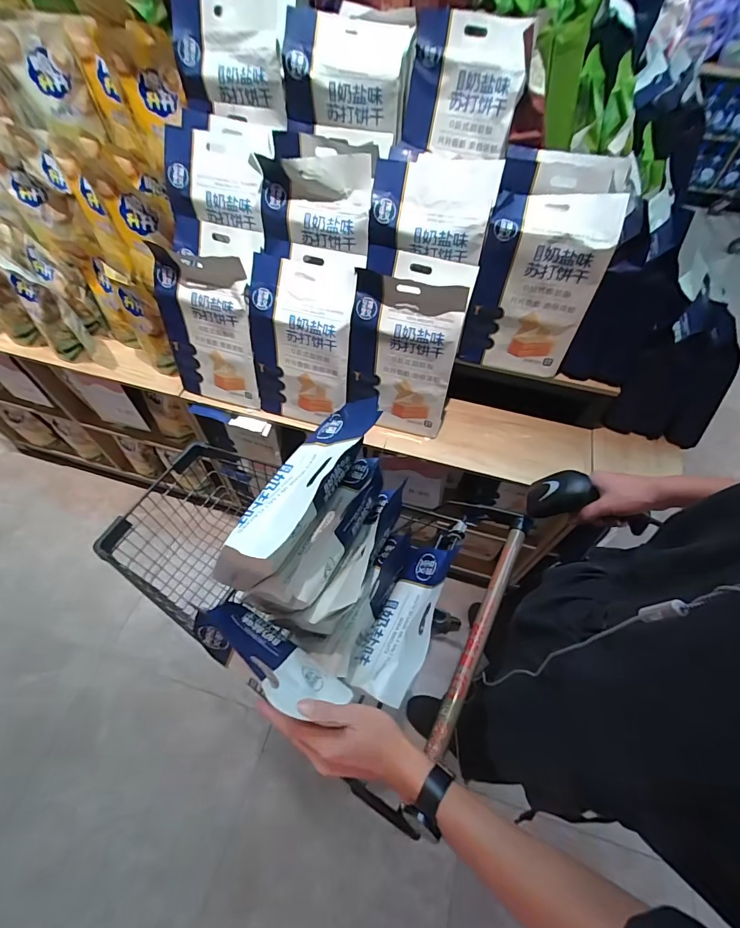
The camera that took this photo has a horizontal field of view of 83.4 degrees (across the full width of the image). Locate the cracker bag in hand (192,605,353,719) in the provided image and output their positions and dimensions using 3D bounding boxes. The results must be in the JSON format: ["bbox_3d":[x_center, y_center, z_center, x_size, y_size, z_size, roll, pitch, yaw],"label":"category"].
[{"bbox_3d":[-0.116,0.220,0.477,0.183,0.108,0.067,26,60,16],"label":"cracker bag in hand"}]

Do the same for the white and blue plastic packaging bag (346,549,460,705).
[{"bbox_3d":[0.044,0.212,0.576,0.122,0.045,0.206,-9,42,44],"label":"white and blue plastic packaging bag"}]

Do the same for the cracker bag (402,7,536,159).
[{"bbox_3d":[0.192,-0.769,0.837,0.214,0.052,0.281,9,98,8],"label":"cracker bag"}]

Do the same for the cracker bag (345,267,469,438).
[{"bbox_3d":[0.063,-0.215,0.867,0.212,0.325,0.084,19,59,10],"label":"cracker bag"}]

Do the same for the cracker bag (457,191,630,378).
[{"bbox_3d":[0.323,-0.350,0.834,0.214,0.304,0.121,12,58,6],"label":"cracker bag"}]

